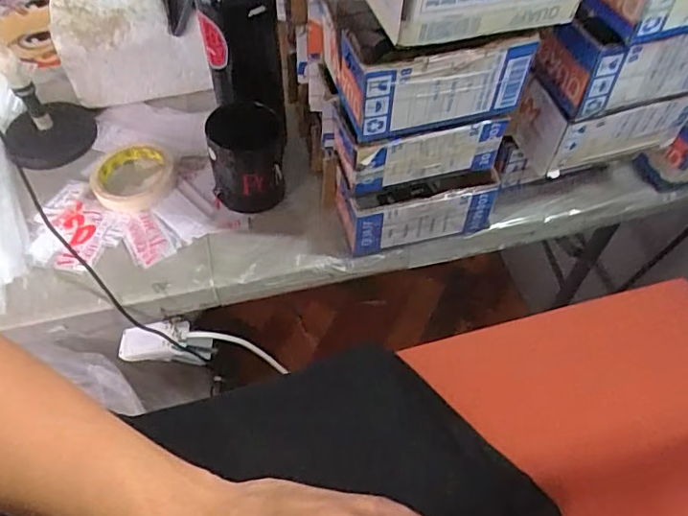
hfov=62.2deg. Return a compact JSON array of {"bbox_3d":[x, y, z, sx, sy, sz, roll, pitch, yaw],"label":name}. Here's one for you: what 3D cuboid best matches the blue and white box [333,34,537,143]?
[{"bbox_3d":[0.074,-0.154,0.479,0.144,0.078,0.060,-15,57,-12],"label":"blue and white box"}]

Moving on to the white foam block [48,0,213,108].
[{"bbox_3d":[-0.271,-0.287,0.743,0.180,0.115,0.154,-11,56,-9],"label":"white foam block"}]

